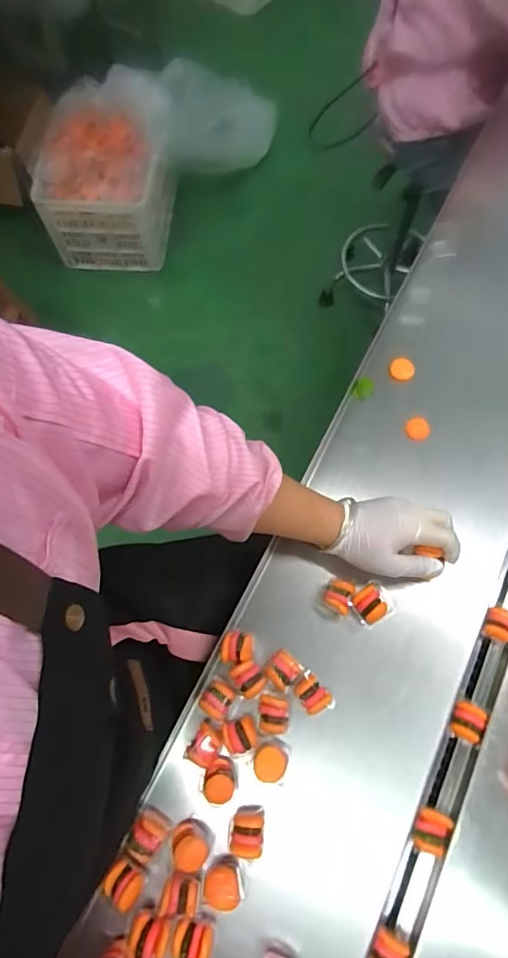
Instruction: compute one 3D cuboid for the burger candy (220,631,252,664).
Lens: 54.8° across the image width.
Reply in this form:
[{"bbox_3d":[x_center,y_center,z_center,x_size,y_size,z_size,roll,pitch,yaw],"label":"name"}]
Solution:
[{"bbox_3d":[-0.018,0.172,0.499,0.032,0.028,0.031,8,64,1],"label":"burger candy"}]

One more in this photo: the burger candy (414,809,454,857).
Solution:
[{"bbox_3d":[0.162,0.325,0.454,0.031,0.032,0.034,16,64,5],"label":"burger candy"}]

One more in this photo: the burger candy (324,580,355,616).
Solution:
[{"bbox_3d":[0.087,0.122,0.508,0.025,0.021,0.033,20,65,6],"label":"burger candy"}]

